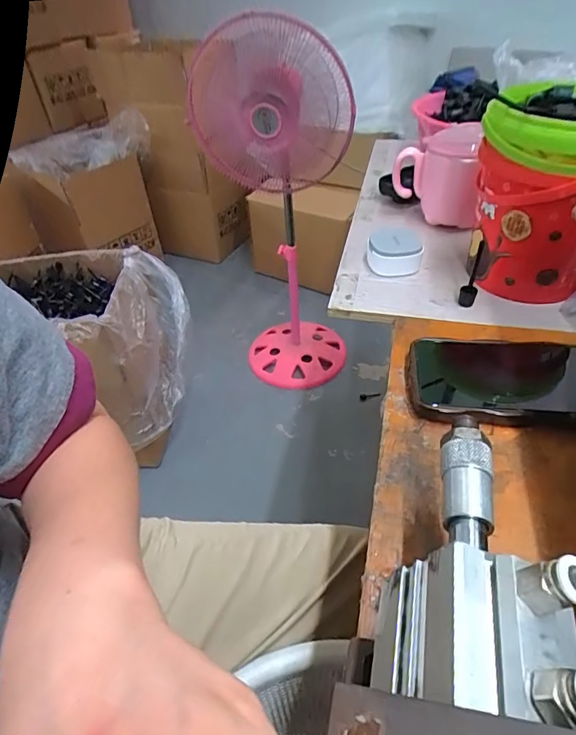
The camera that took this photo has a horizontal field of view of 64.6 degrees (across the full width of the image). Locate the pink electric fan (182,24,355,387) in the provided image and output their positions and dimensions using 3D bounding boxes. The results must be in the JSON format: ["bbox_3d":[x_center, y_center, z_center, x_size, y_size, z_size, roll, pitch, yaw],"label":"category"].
[{"bbox_3d":[-0.014,-0.349,1.176,0.343,0.854,0.291,5,45,10],"label":"pink electric fan"}]

